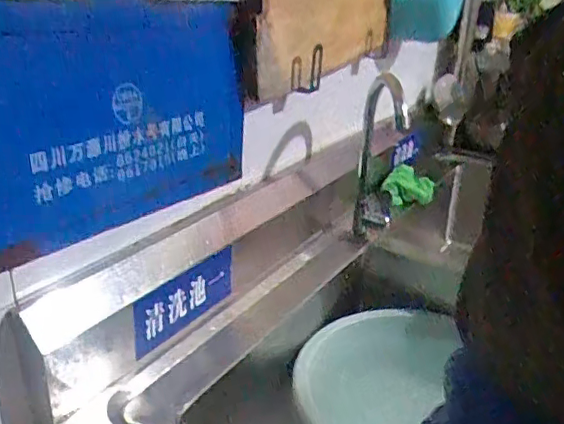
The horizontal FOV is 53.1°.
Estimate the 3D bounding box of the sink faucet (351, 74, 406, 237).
[{"bbox_3d":[0.154,-0.071,0.923,0.061,0.285,0.130,4,24,3],"label":"sink faucet"}]

